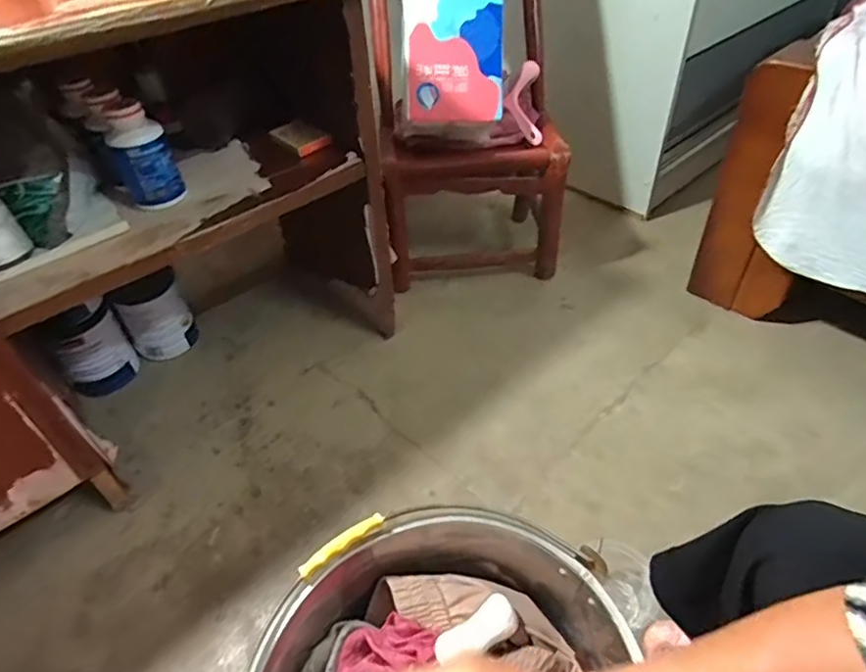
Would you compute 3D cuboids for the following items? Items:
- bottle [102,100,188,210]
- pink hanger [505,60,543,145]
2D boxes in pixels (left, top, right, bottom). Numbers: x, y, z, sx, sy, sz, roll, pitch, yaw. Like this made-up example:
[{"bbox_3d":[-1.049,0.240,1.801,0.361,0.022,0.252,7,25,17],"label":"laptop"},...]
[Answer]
[{"bbox_3d":[-0.403,-0.248,0.773,0.075,0.136,0.066,-24,48,-18],"label":"bottle"},{"bbox_3d":[0.179,-0.468,1.100,0.070,0.025,0.164,-1,86,-14],"label":"pink hanger"}]

